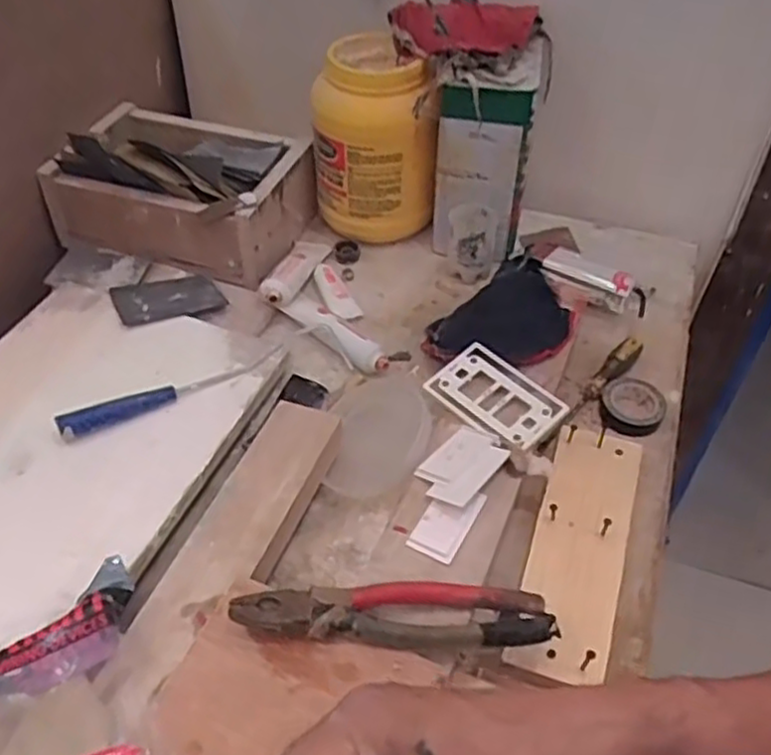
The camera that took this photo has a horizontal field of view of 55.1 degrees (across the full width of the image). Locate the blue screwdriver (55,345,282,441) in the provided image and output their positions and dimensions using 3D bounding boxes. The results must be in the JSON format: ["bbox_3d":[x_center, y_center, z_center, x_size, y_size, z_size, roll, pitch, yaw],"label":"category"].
[{"bbox_3d":[-0.206,0.011,0.726,0.221,0.026,0.023,-21,50,-21],"label":"blue screwdriver"}]

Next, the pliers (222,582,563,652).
[{"bbox_3d":[0.010,0.171,0.531,0.229,0.014,0.048,2,41,-12],"label":"pliers"}]

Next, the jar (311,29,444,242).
[{"bbox_3d":[-0.016,-0.299,0.931,0.144,0.195,0.145,-1,46,-3],"label":"jar"}]

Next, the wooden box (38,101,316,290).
[{"bbox_3d":[-0.256,-0.247,0.950,0.306,0.115,0.201,16,48,14],"label":"wooden box"}]

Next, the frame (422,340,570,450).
[{"bbox_3d":[0.107,0.017,0.710,0.125,0.012,0.073,35,65,30],"label":"frame"}]

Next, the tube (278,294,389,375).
[{"bbox_3d":[-0.054,-0.049,0.821,0.034,0.023,0.146,-34,56,-29],"label":"tube"}]

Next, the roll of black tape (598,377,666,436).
[{"bbox_3d":[0.252,0.033,0.760,0.062,0.021,0.075,17,48,14],"label":"roll of black tape"}]

